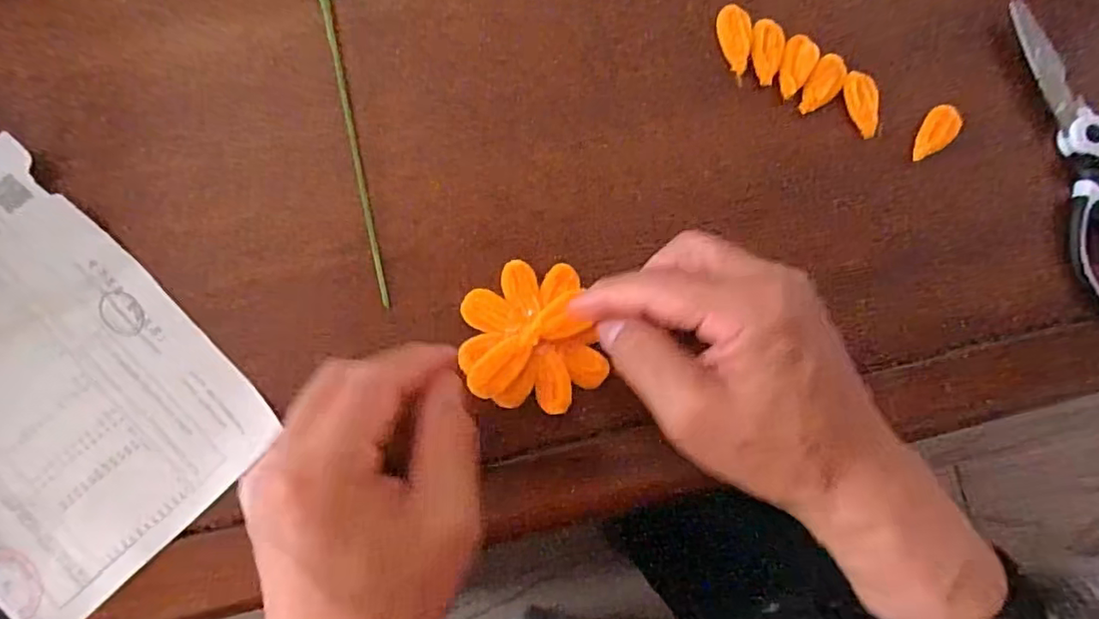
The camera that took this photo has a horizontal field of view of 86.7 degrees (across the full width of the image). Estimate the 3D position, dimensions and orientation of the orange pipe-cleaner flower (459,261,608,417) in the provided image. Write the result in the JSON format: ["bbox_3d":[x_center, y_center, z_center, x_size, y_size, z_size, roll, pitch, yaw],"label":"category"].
[{"bbox_3d":[-0.010,0.015,0.304,0.068,0.009,0.076,-16,87,-7],"label":"orange pipe-cleaner flower"}]

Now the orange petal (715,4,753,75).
[{"bbox_3d":[0.109,-0.158,0.340,0.018,0.005,0.040,-6,83,-6],"label":"orange petal"}]

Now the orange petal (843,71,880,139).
[{"bbox_3d":[0.185,-0.121,0.341,0.016,0.005,0.038,-9,84,-6],"label":"orange petal"}]

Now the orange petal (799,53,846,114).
[{"bbox_3d":[0.161,-0.132,0.342,0.019,0.005,0.039,26,81,-1],"label":"orange petal"}]

